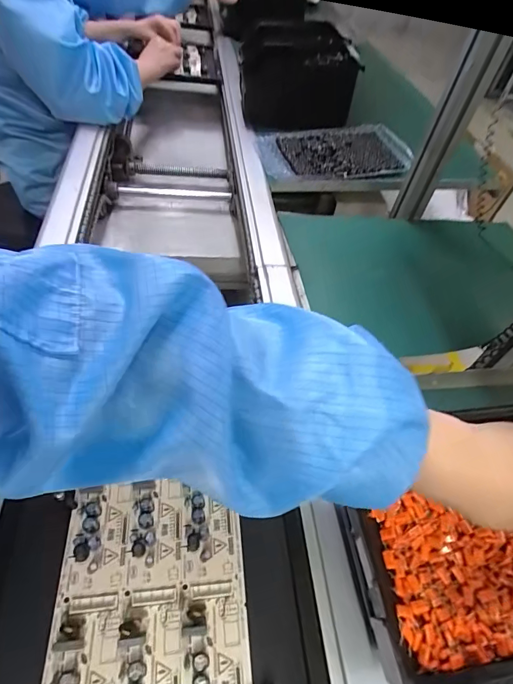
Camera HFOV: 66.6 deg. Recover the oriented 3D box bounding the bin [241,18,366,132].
[{"bbox_3d":[0.072,-0.500,0.740,0.198,0.155,0.150,-3,51,-8],"label":"bin"}]

